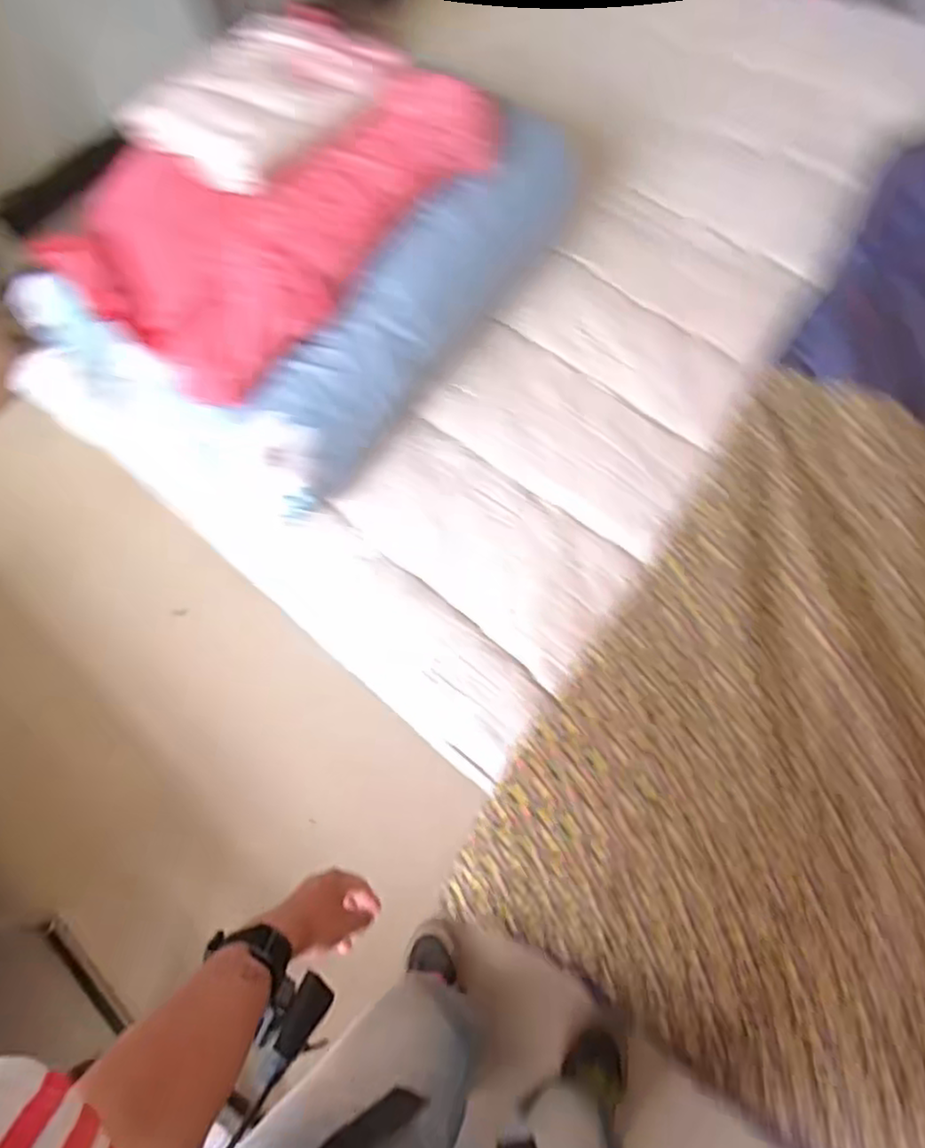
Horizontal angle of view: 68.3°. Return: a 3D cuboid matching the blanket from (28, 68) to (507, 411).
[{"bbox_3d":[-0.273,-0.552,1.023,0.395,0.132,0.588,38,71,22],"label":"blanket"}]

